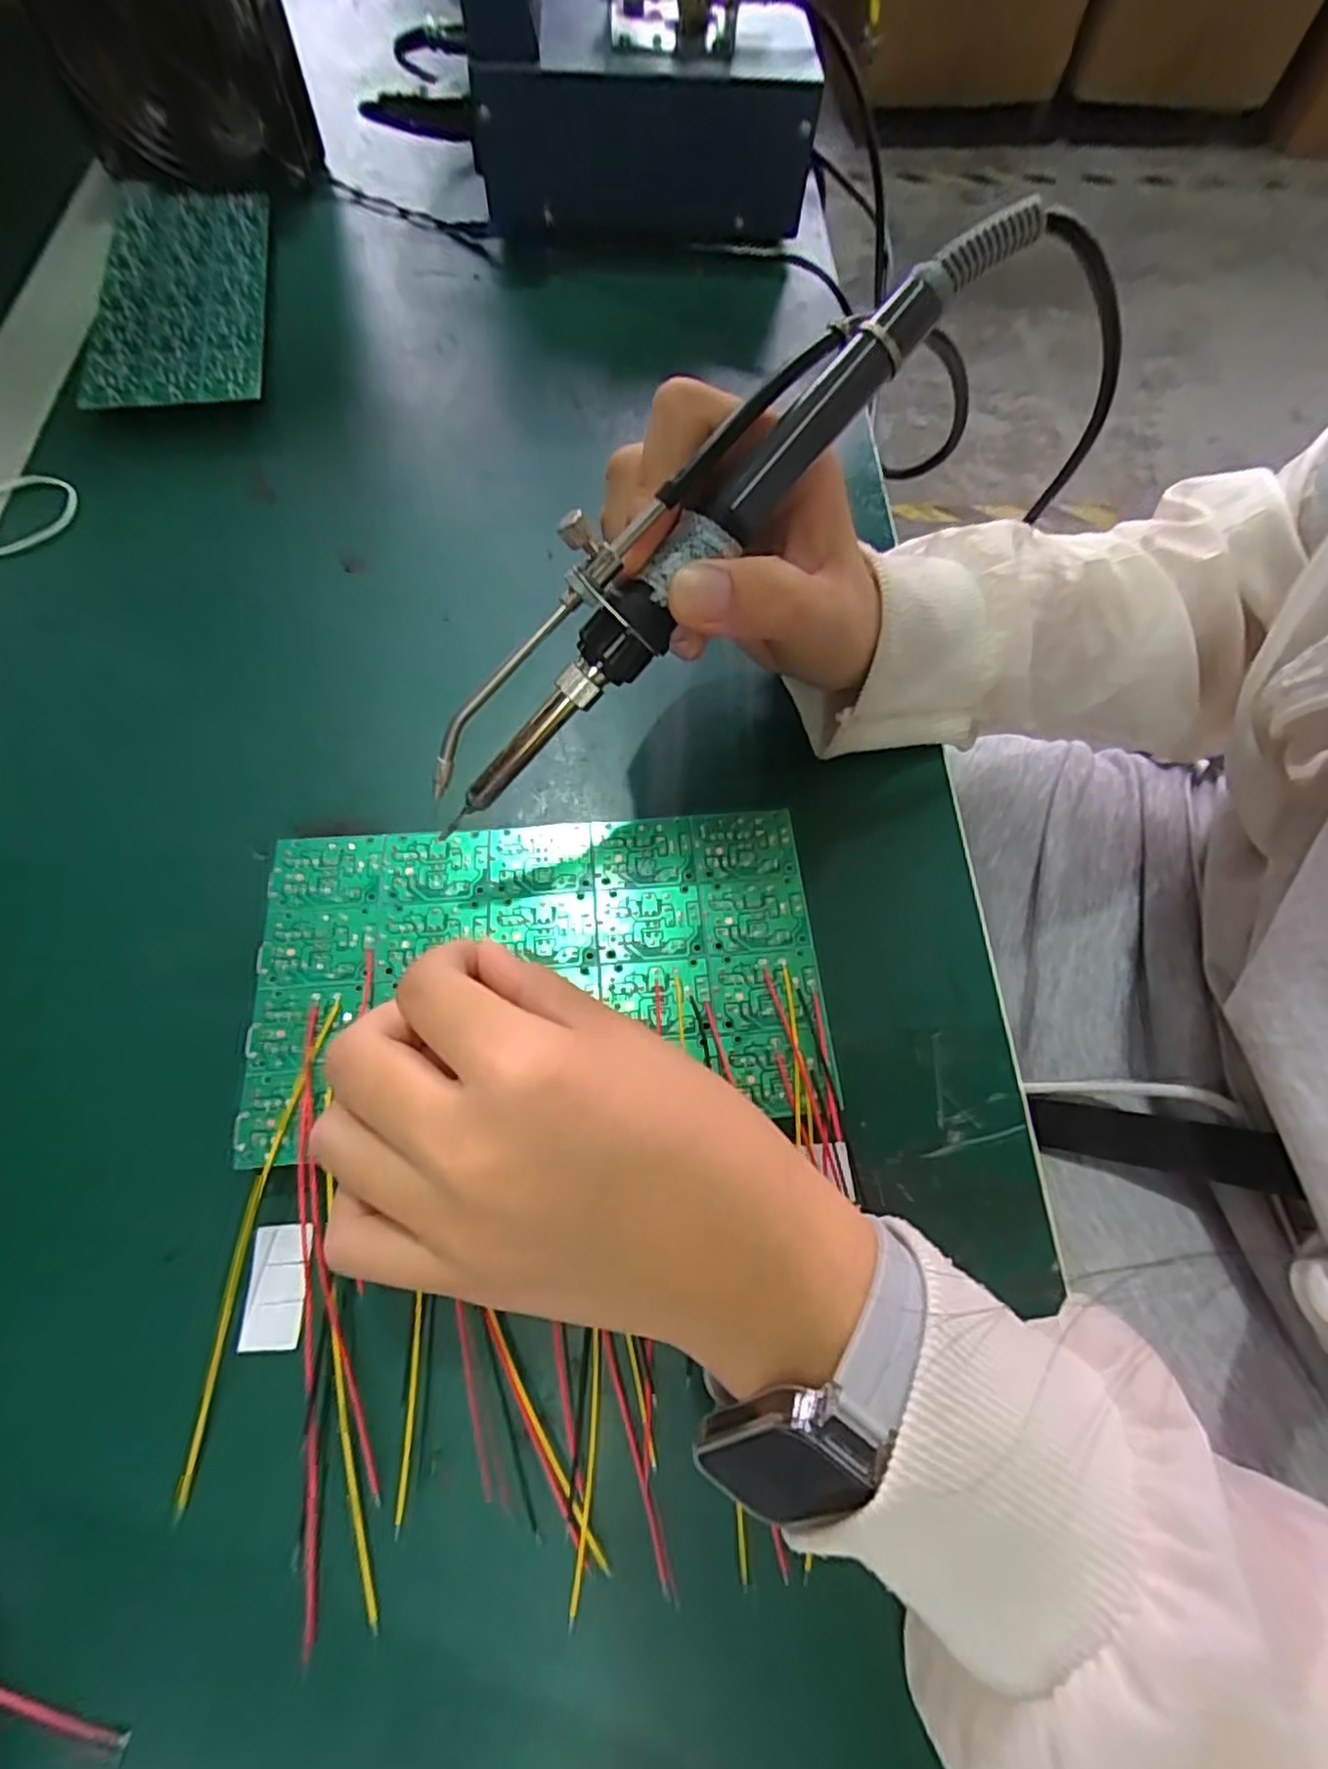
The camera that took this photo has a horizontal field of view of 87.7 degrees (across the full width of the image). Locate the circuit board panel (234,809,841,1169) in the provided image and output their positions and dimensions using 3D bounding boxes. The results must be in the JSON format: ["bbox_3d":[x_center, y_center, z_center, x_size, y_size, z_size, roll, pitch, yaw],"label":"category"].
[{"bbox_3d":[-0.039,0.025,0.220,0.173,0.004,0.102,-1,67,-3],"label":"circuit board panel"}]

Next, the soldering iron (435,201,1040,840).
[{"bbox_3d":[0.006,-0.093,0.175,0.198,0.029,0.024,-43,73,11],"label":"soldering iron"}]

